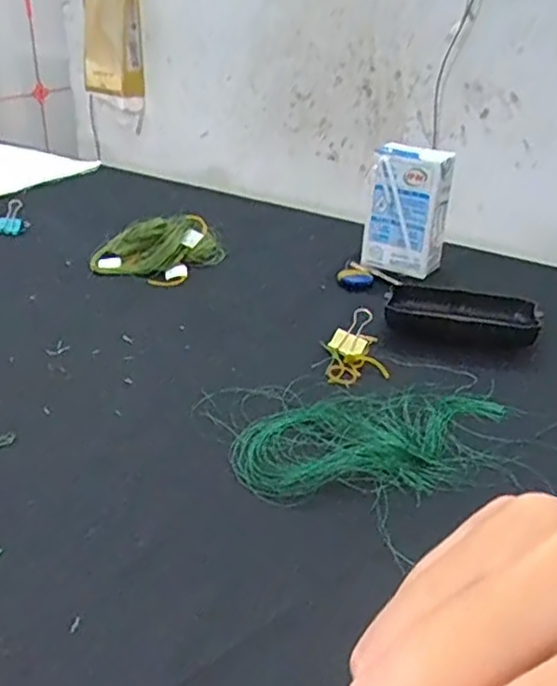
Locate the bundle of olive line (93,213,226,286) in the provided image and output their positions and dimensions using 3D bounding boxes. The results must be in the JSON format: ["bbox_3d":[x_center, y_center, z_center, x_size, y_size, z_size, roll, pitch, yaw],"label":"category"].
[{"bbox_3d":[-0.107,-0.089,0.618,0.117,0.031,0.091,-15,33,-27],"label":"bundle of olive line"}]

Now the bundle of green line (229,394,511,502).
[{"bbox_3d":[0.058,0.053,0.386,0.164,0.011,0.078,-2,30,-7],"label":"bundle of green line"}]

